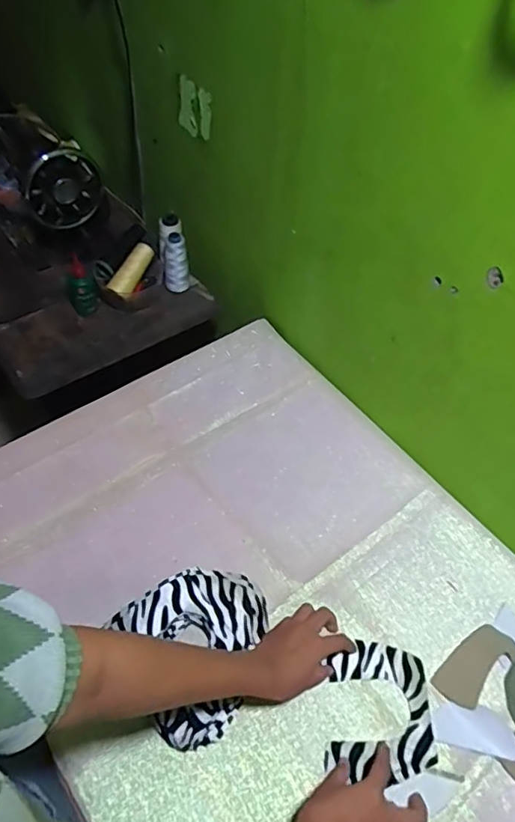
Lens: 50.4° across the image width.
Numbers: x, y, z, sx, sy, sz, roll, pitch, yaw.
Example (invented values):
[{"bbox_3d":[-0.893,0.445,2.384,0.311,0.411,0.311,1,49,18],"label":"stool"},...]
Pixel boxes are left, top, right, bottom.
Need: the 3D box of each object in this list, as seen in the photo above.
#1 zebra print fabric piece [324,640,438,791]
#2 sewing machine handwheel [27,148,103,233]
[{"bbox_3d":[0.140,0.338,0.627,0.115,0.016,0.136,6,52,-1],"label":"zebra print fabric piece"},{"bbox_3d":[-0.329,-0.375,0.936,0.127,0.131,0.036,-19,57,-18],"label":"sewing machine handwheel"}]

